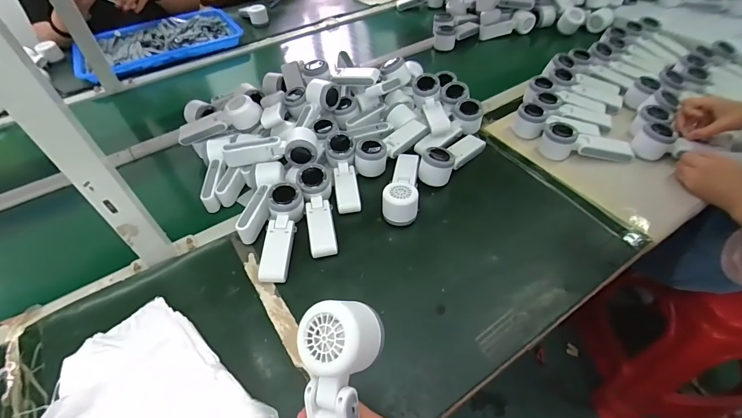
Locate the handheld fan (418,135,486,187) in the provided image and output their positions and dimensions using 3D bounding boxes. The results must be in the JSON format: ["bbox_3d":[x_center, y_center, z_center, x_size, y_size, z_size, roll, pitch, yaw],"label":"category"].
[{"bbox_3d":[0.157,-0.108,0.681,0.164,0.052,0.053,-37,55,-26],"label":"handheld fan"}]

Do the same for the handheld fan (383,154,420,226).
[{"bbox_3d":[0.058,-0.047,0.639,0.056,0.055,0.155,5,48,9],"label":"handheld fan"}]

